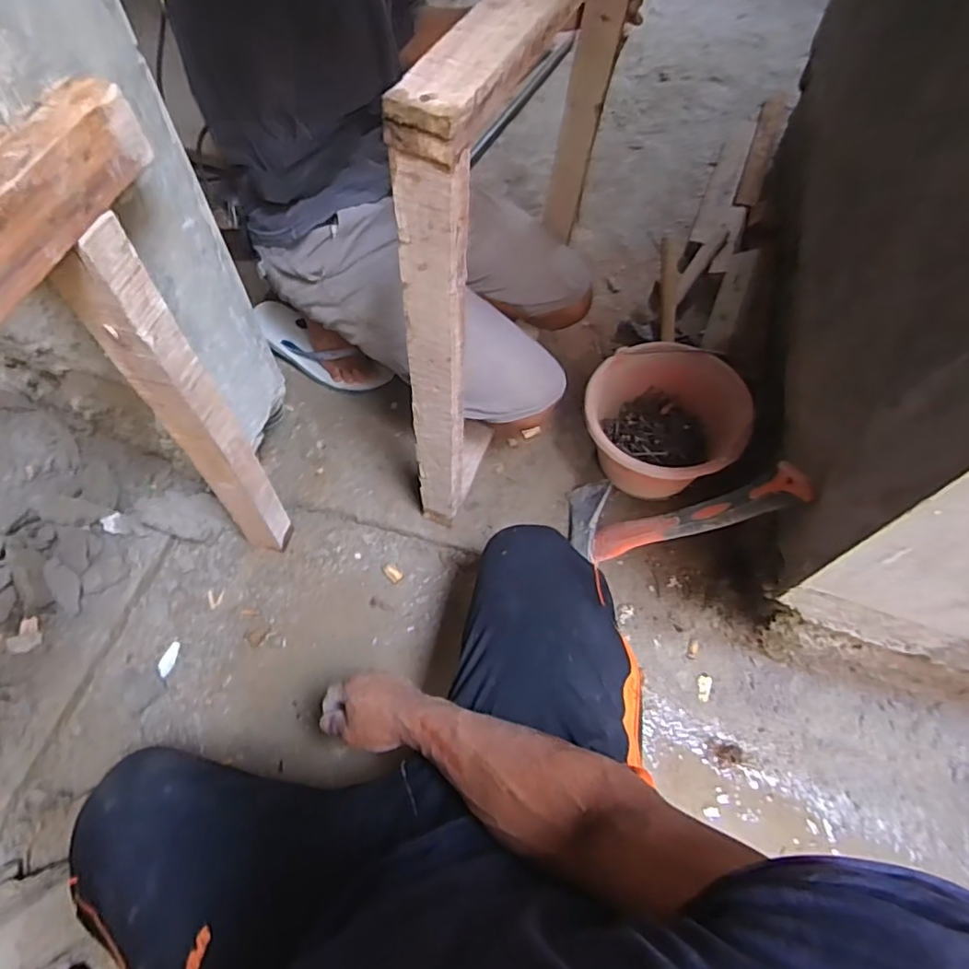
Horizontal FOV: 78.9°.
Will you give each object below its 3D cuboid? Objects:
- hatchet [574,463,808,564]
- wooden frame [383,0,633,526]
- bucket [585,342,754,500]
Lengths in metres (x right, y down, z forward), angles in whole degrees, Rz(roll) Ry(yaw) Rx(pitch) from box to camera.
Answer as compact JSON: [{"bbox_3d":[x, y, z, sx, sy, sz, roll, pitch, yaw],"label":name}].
[{"bbox_3d":[0.242,0.037,0.796,0.045,0.403,0.119,41,63,-20],"label":"hatchet"},{"bbox_3d":[0.045,-0.308,0.788,0.069,0.626,0.549,21,63,10],"label":"wooden frame"},{"bbox_3d":[0.275,-0.089,0.934,0.234,0.160,0.215,1,62,-1],"label":"bucket"}]

